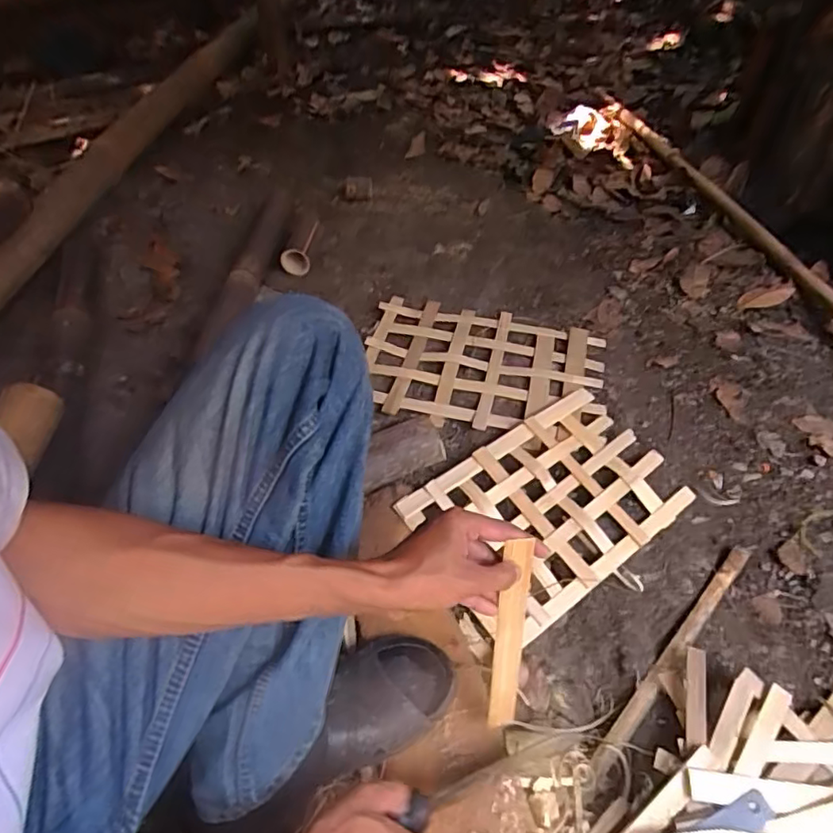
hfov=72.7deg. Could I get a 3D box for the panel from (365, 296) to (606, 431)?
[{"bbox_3d":[0.104,-0.088,0.935,0.379,0.017,0.272,12,51,10],"label":"panel"}]

